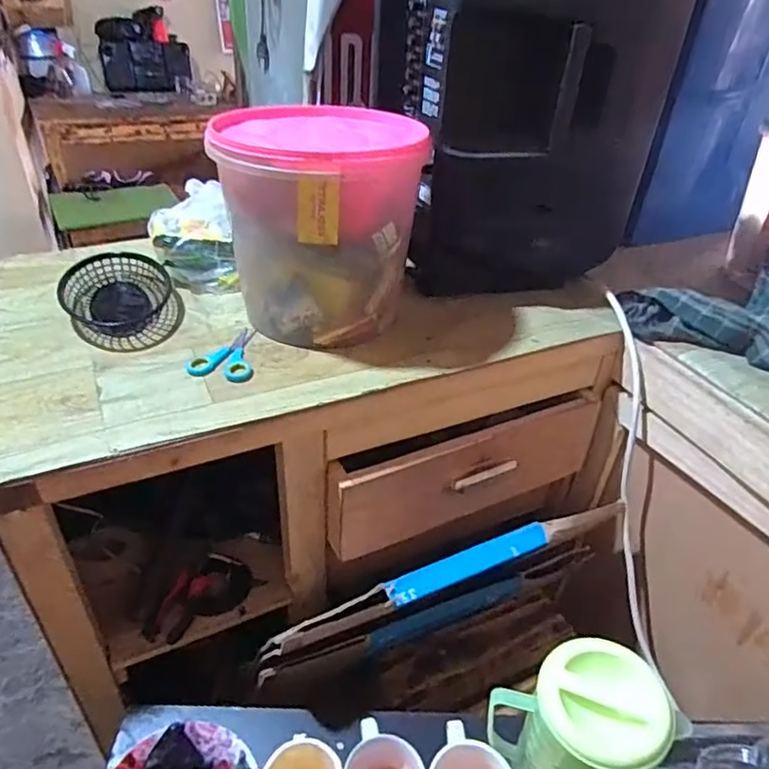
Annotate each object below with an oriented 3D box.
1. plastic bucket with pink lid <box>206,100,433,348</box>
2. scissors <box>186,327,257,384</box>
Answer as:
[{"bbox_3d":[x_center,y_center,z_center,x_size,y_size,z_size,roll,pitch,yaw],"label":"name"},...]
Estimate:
[{"bbox_3d":[-0.069,-0.198,0.755,0.217,0.233,0.197,13,39,14],"label":"plastic bucket with pink lid"},{"bbox_3d":[-0.191,-0.042,0.736,0.078,0.009,0.114,7,38,6],"label":"scissors"}]

